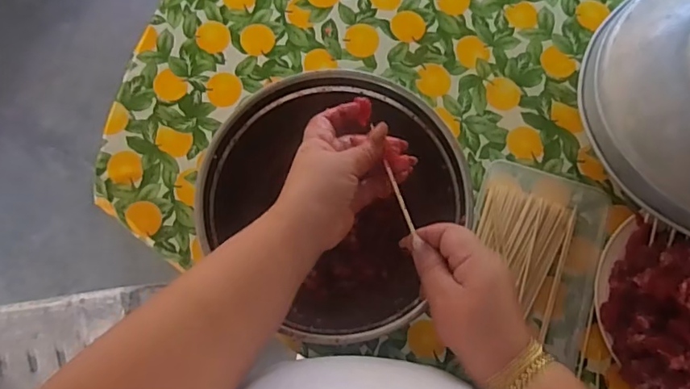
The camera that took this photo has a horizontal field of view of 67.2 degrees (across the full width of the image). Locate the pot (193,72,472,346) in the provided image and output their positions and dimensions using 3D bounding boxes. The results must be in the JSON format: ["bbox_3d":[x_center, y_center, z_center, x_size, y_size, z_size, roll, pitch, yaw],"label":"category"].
[{"bbox_3d":[-0.007,0.013,0.589,0.261,0.151,0.277,-42,80,-7],"label":"pot"}]

